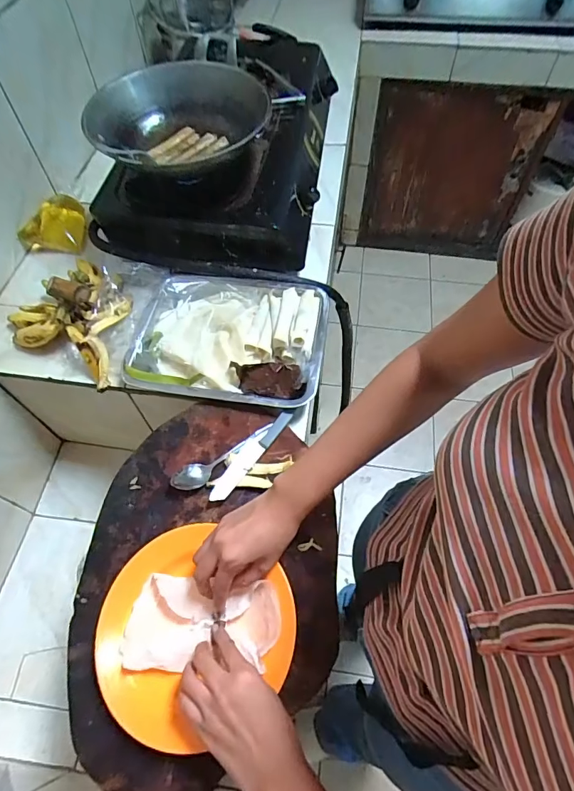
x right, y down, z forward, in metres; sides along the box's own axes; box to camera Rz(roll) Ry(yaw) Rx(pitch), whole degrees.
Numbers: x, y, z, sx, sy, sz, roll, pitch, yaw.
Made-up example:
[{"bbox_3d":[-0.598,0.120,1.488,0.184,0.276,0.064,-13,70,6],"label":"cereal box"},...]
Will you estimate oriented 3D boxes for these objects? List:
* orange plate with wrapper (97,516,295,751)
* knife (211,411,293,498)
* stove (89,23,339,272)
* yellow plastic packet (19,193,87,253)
[{"bbox_3d":[-0.106,0.258,0.471,0.210,0.021,0.196,0,59,0],"label":"orange plate with wrapper"},{"bbox_3d":[-0.049,0.077,0.604,0.033,0.017,0.169,32,64,18],"label":"knife"},{"bbox_3d":[-0.110,-0.562,0.896,0.369,0.154,0.722,6,59,4],"label":"stove"},{"bbox_3d":[-0.463,-0.346,0.869,0.111,0.042,0.125,4,59,3],"label":"yellow plastic packet"}]

